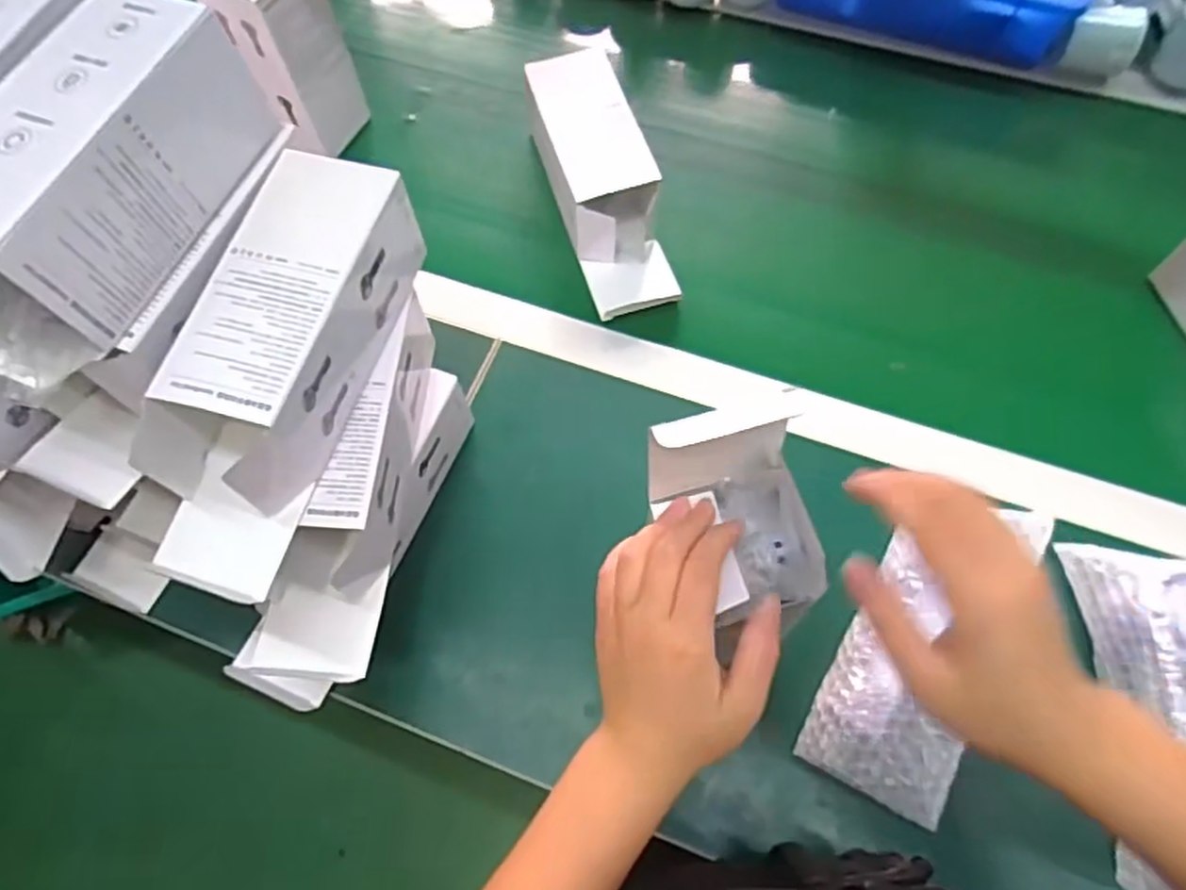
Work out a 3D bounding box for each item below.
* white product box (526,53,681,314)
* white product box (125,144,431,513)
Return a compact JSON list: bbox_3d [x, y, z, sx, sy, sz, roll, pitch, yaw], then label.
[{"bbox_3d":[0.005,-0.226,0.638,0.079,0.066,0.225,-14,67,-7],"label":"white product box"},{"bbox_3d":[-0.165,-0.062,0.410,0.076,0.074,0.189,15,67,6],"label":"white product box"}]

